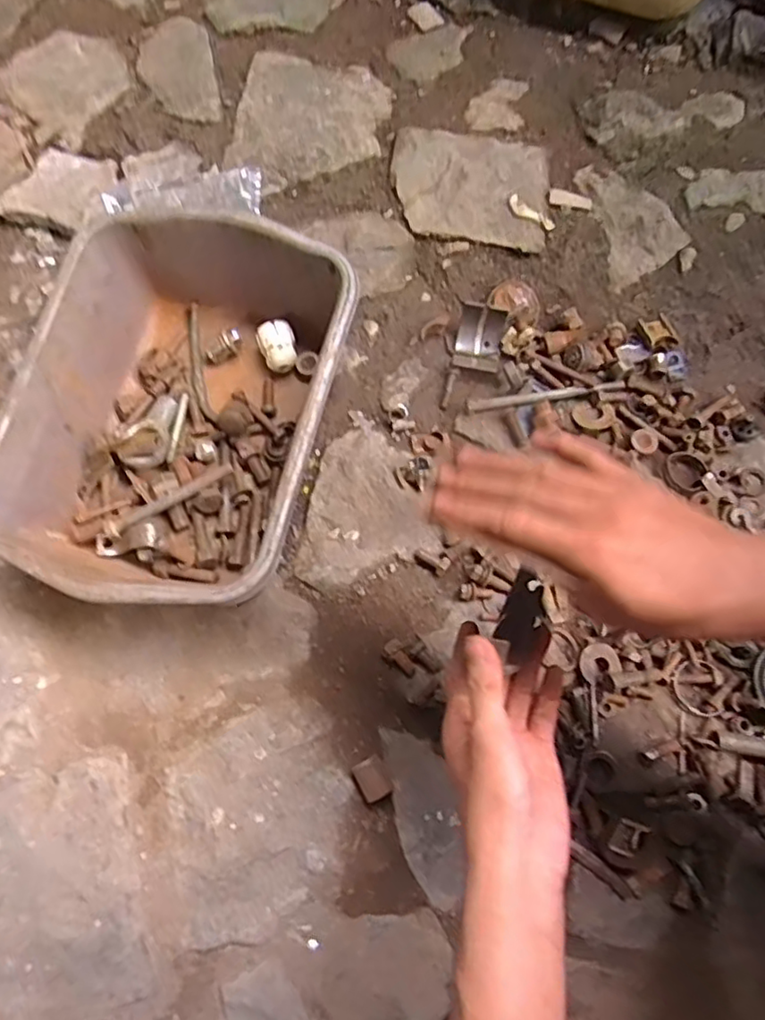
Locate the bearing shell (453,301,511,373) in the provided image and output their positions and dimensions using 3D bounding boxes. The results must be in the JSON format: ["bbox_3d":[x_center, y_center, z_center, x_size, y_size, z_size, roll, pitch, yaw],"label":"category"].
[{"bbox_3d":[0.100,-0.176,0.641,0.049,0.029,0.064,12,72,7],"label":"bearing shell"}]

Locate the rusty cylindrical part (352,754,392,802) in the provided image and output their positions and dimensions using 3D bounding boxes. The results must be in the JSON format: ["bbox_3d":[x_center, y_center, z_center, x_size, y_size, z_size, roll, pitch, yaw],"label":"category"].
[{"bbox_3d":[-0.008,0.222,0.519,0.025,0.019,0.032,-26,72,-6],"label":"rusty cylindrical part"}]

